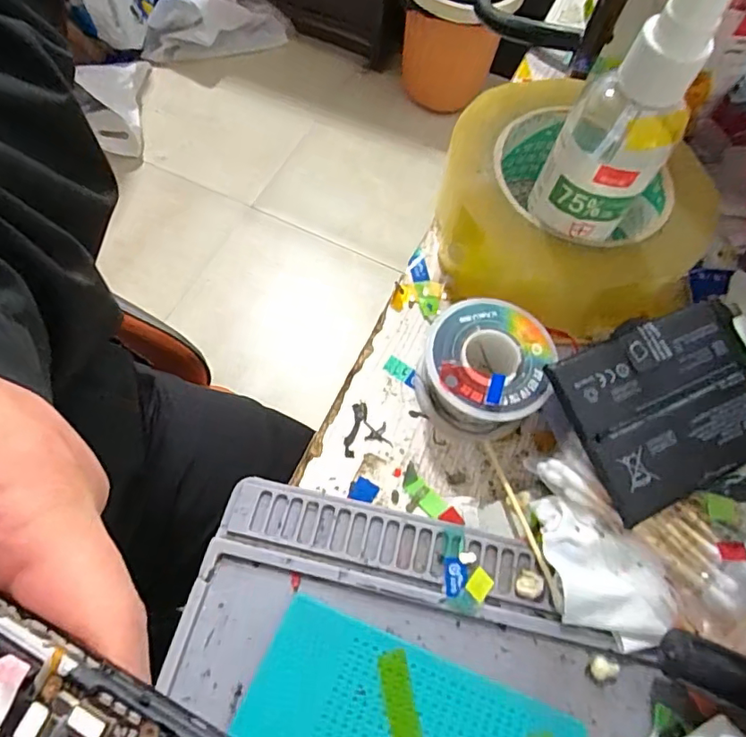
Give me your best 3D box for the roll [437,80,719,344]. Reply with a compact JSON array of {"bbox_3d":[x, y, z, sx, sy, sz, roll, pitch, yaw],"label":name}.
[{"bbox_3d":[0.094,-0.077,0.253,0.126,0.047,0.123,2,66,-4],"label":"roll"}]

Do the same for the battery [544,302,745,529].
[{"bbox_3d":[0.120,0.012,0.208,0.088,0.005,0.064,-22,78,-15],"label":"battery"}]

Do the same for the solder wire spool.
[{"bbox_3d":[0.047,0.000,0.225,0.052,0.030,0.051,2,66,-4],"label":"solder wire spool"}]

